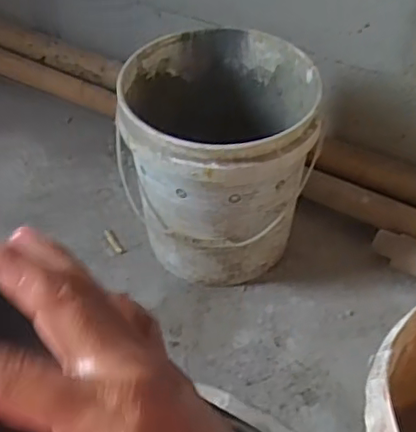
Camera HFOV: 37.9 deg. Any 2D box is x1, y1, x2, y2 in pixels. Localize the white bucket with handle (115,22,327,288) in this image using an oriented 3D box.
[{"bbox_3d":[0.020,-0.079,0.984,0.286,0.320,0.275,2,46,4],"label":"white bucket with handle"}]

